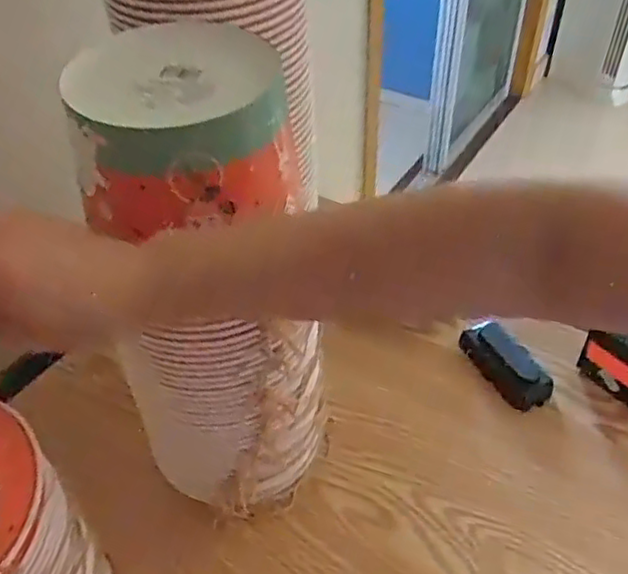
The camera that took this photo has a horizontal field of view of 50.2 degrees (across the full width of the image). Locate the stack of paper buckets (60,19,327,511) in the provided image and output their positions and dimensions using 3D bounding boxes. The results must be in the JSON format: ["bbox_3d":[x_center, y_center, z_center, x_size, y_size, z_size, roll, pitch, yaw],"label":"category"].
[{"bbox_3d":[-0.064,0.021,0.515,0.129,0.389,0.141,29,52,28],"label":"stack of paper buckets"}]

